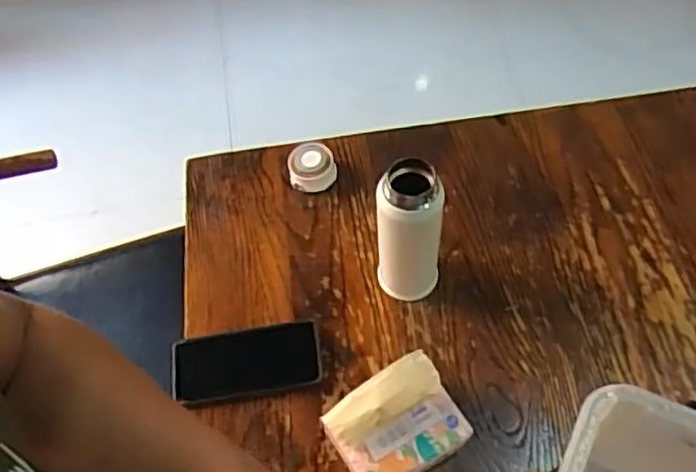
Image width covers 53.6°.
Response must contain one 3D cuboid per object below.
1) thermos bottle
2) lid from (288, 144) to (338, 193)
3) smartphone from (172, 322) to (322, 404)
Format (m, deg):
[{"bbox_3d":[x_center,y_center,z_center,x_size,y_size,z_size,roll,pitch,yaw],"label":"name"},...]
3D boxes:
[{"bbox_3d":[0.064,0.001,0.719,0.066,0.185,0.064,0,61,4],"label":"thermos bottle"},{"bbox_3d":[-0.045,-0.089,0.865,0.059,0.039,0.055,-2,60,3],"label":"lid"},{"bbox_3d":[-0.112,0.138,0.753,0.164,0.007,0.072,-11,63,6],"label":"smartphone"}]

